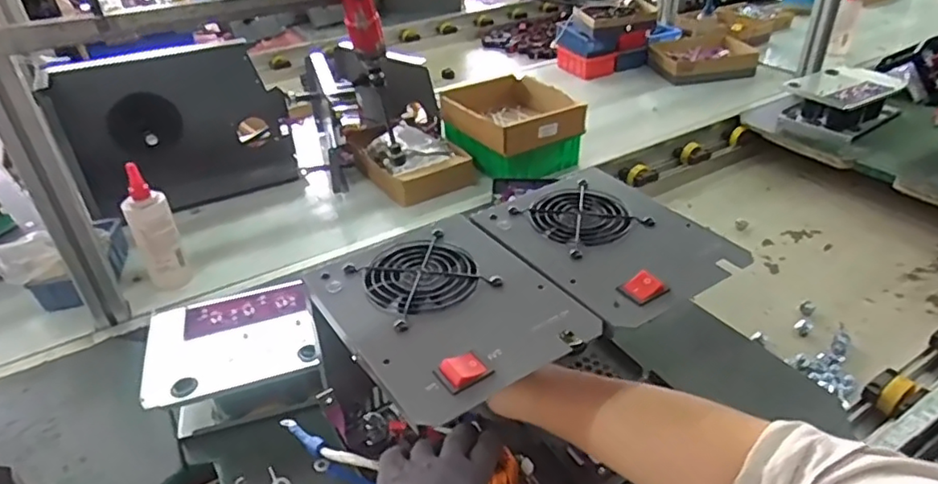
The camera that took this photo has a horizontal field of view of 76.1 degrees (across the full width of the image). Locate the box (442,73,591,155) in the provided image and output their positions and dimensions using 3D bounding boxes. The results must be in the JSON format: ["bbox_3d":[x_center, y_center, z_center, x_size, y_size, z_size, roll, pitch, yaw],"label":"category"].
[{"bbox_3d":[0.071,-0.233,1.072,0.181,0.054,0.230,-21,39,-26],"label":"box"}]

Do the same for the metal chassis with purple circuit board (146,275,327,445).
[{"bbox_3d":[-0.251,0.127,0.656,0.166,0.077,0.138,-12,36,-15],"label":"metal chassis with purple circuit board"}]

